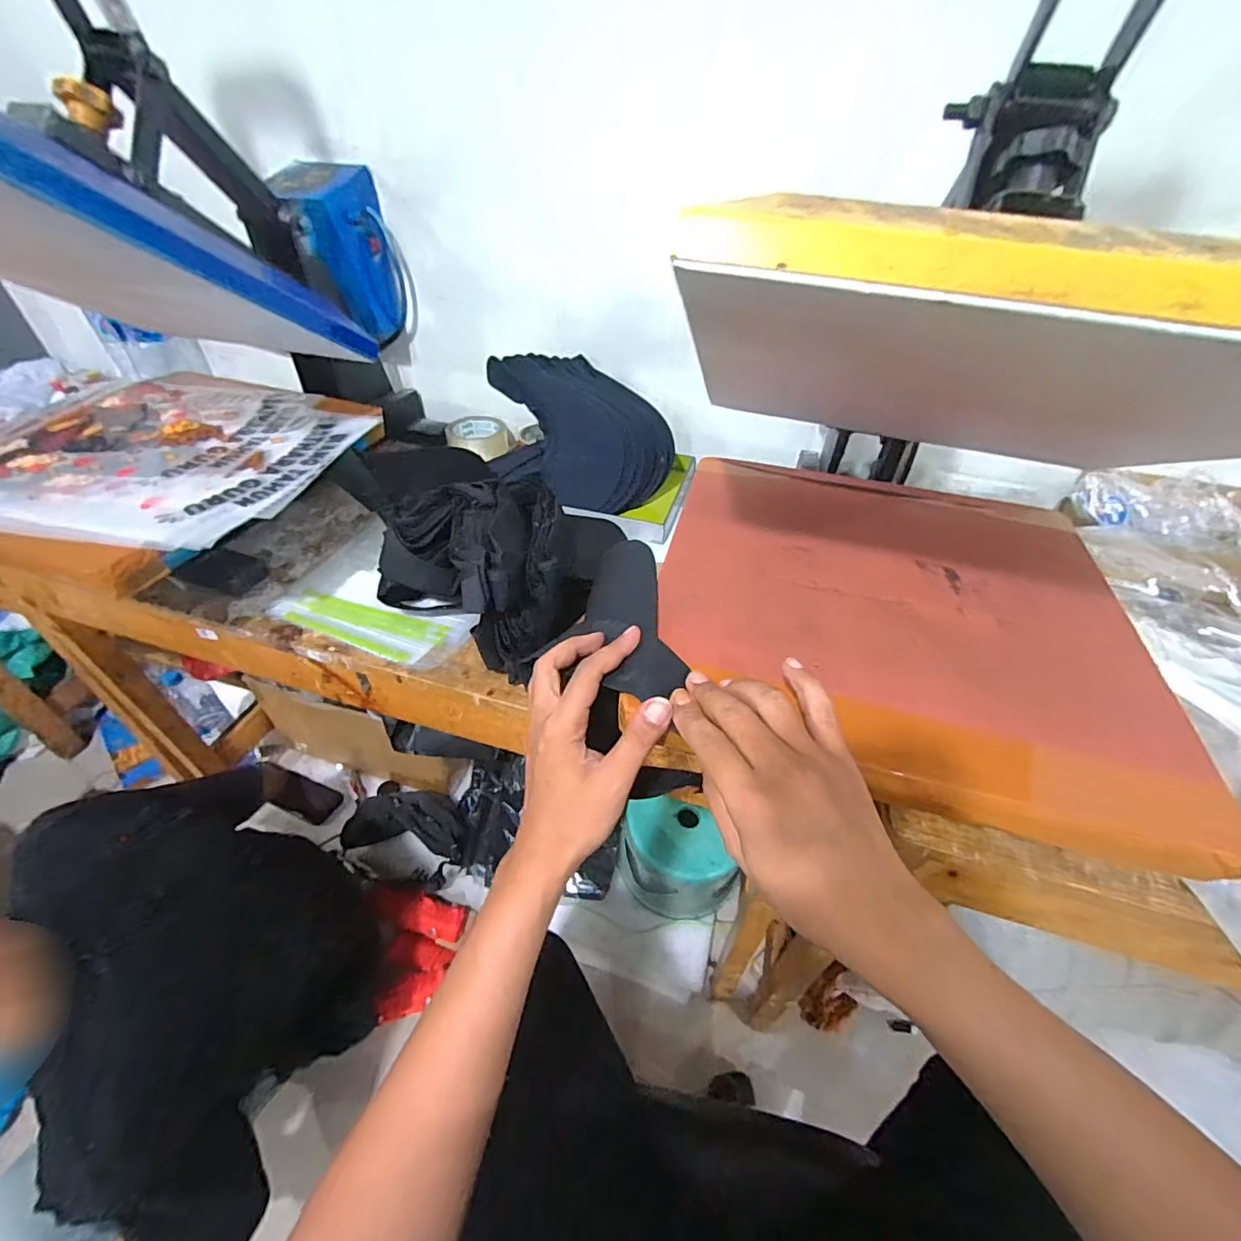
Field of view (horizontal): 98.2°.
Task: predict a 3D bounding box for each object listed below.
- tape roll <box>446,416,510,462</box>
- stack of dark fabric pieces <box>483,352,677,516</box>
[{"bbox_3d":[-0.245,-0.317,0.932,0.098,0.042,0.098,-5,44,-8],"label":"tape roll"},{"bbox_3d":[-0.050,-0.276,0.785,0.221,0.174,0.130,29,50,26],"label":"stack of dark fabric pieces"}]

